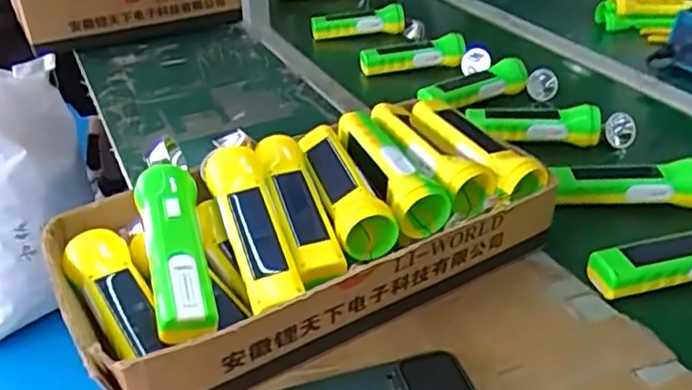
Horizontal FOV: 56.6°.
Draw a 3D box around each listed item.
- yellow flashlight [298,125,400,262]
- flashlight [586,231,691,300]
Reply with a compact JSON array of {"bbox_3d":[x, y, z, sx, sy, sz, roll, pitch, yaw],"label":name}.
[{"bbox_3d":[-0.004,-0.011,0.594,0.050,0.041,0.173,-11,34,-17],"label":"yellow flashlight"},{"bbox_3d":[0.307,0.054,0.594,0.171,0.045,0.047,-6,33,-10],"label":"flashlight"}]

